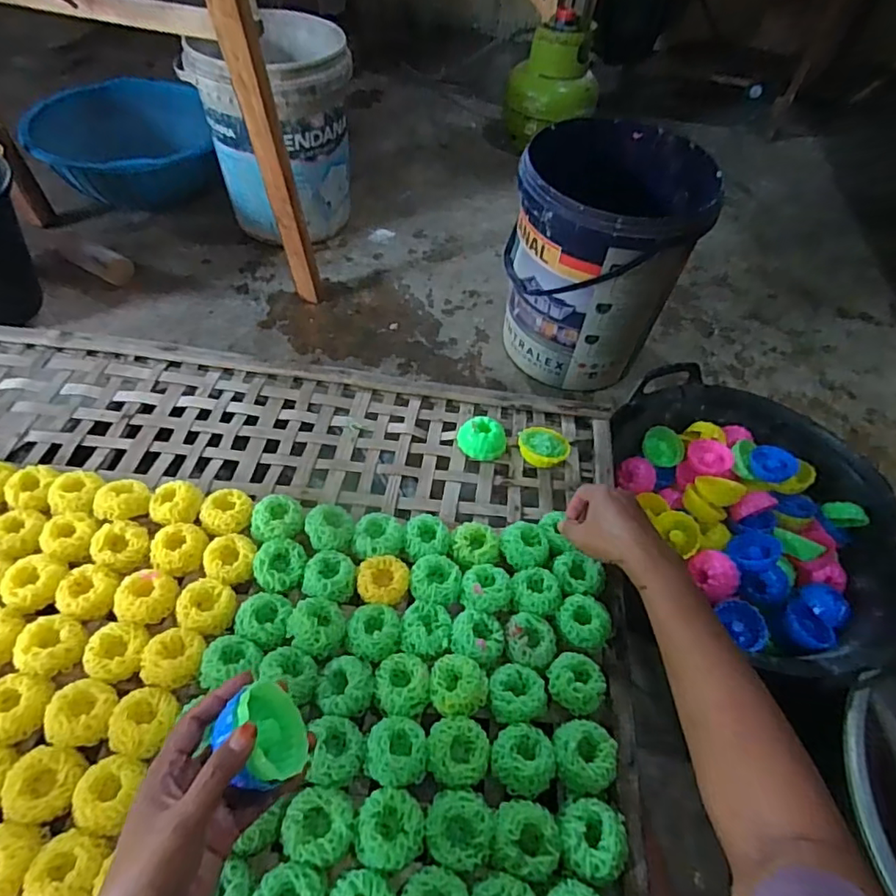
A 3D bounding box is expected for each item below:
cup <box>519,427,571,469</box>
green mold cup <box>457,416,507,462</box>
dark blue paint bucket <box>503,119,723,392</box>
[{"bbox_3d":[0.115,0.003,0.695,0.061,0.031,0.057,1,53,-1],"label":"cup"},{"bbox_3d":[0.042,-0.009,0.692,0.059,0.034,0.049,0,53,-2],"label":"green mold cup"},{"bbox_3d":[0.257,-0.312,0.997,0.278,0.368,0.291,1,53,-1],"label":"dark blue paint bucket"}]

